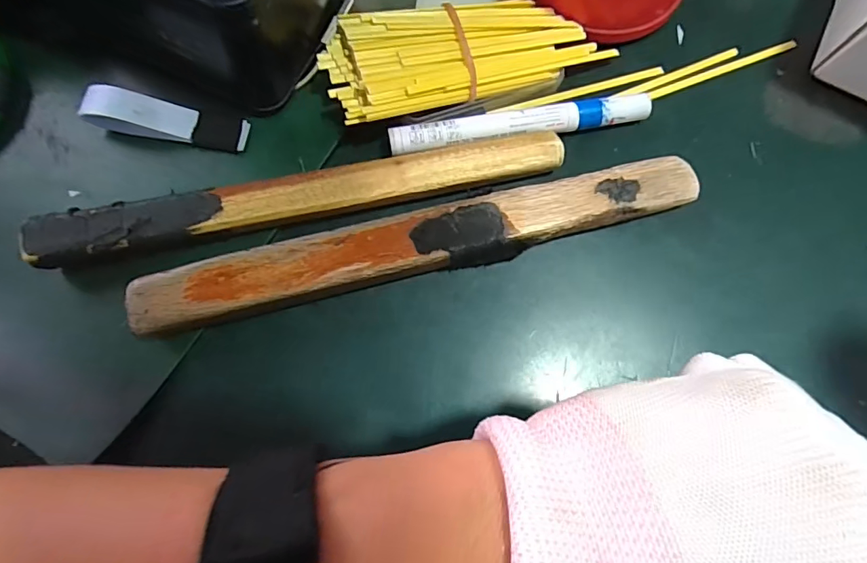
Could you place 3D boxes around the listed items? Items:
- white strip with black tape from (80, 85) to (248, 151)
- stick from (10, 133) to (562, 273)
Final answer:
[{"bbox_3d":[-0.142,-0.085,0.253,0.083,0.014,0.024,13,76,2],"label":"white strip with black tape"},{"bbox_3d":[-0.064,-0.044,0.241,0.258,0.018,0.026,-11,76,-5],"label":"stick"}]

